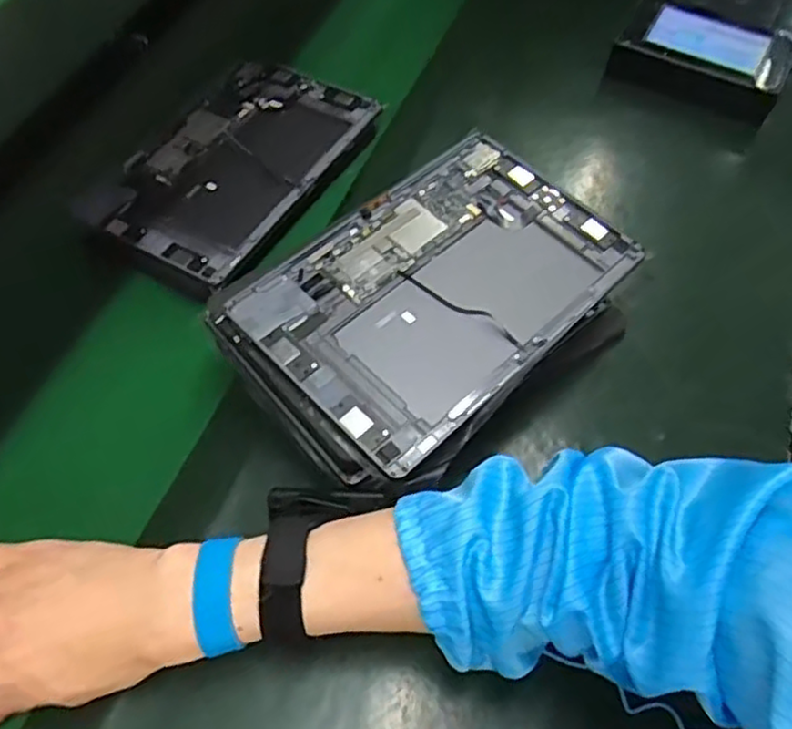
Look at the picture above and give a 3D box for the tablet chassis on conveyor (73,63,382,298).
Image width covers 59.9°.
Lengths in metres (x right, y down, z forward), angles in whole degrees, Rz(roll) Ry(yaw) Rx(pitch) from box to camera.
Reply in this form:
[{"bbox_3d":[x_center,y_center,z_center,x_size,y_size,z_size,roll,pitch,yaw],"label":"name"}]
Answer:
[{"bbox_3d":[-0.142,-0.181,0.620,0.161,0.014,0.260,26,61,17],"label":"tablet chassis on conveyor"}]

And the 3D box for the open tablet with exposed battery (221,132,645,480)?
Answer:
[{"bbox_3d":[0.032,-0.058,0.477,0.252,0.008,0.165,-39,69,-24],"label":"open tablet with exposed battery"}]

